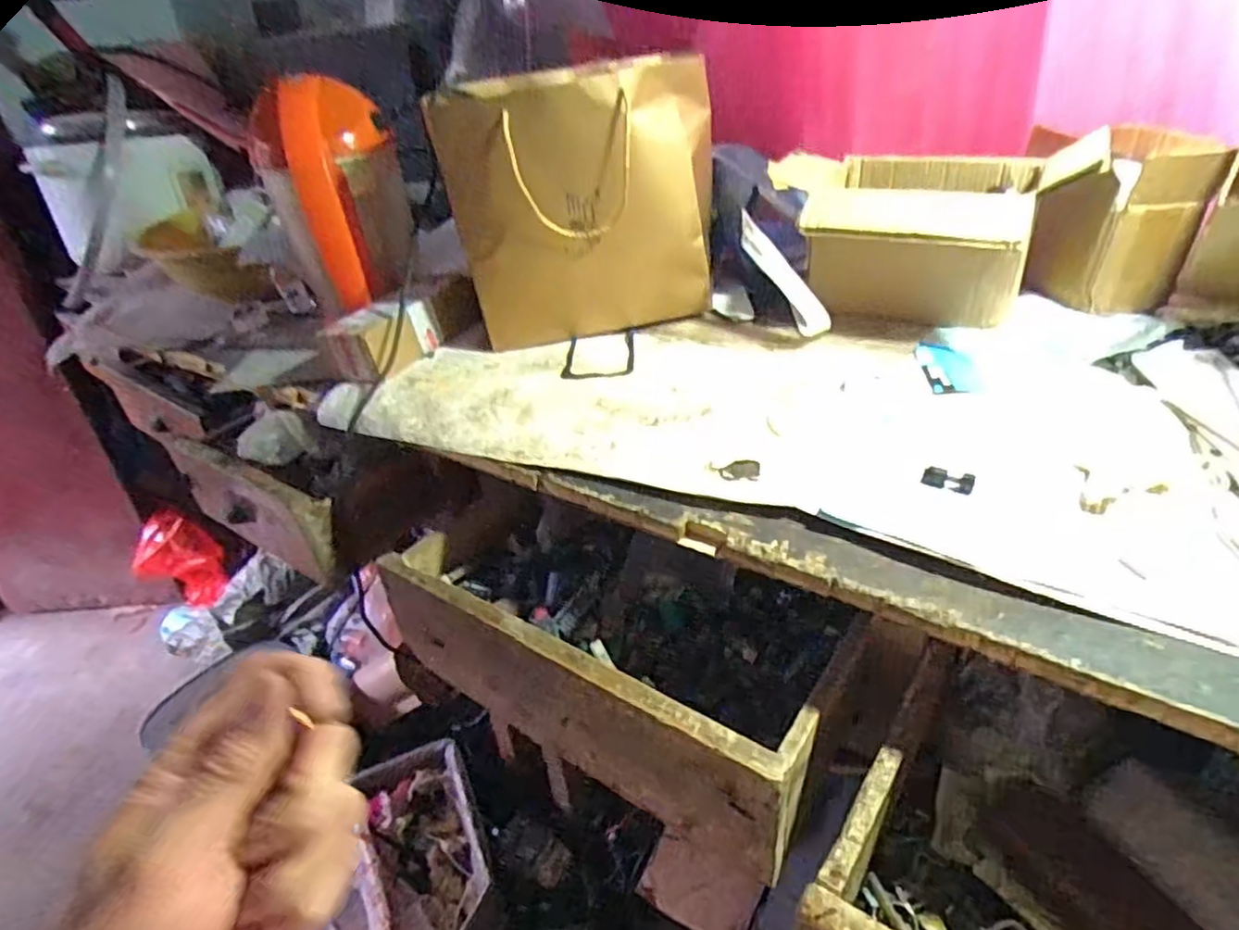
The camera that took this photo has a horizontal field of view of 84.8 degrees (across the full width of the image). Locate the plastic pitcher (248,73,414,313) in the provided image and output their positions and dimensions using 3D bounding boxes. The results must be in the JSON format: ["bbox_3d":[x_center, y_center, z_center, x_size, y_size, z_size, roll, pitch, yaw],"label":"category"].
[{"bbox_3d":[-0.343,-0.330,0.836,0.160,0.236,0.152,-15,36,-16],"label":"plastic pitcher"}]

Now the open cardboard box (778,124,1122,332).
[{"bbox_3d":[0.315,-0.243,0.736,0.303,0.150,0.169,11,37,20],"label":"open cardboard box"}]

